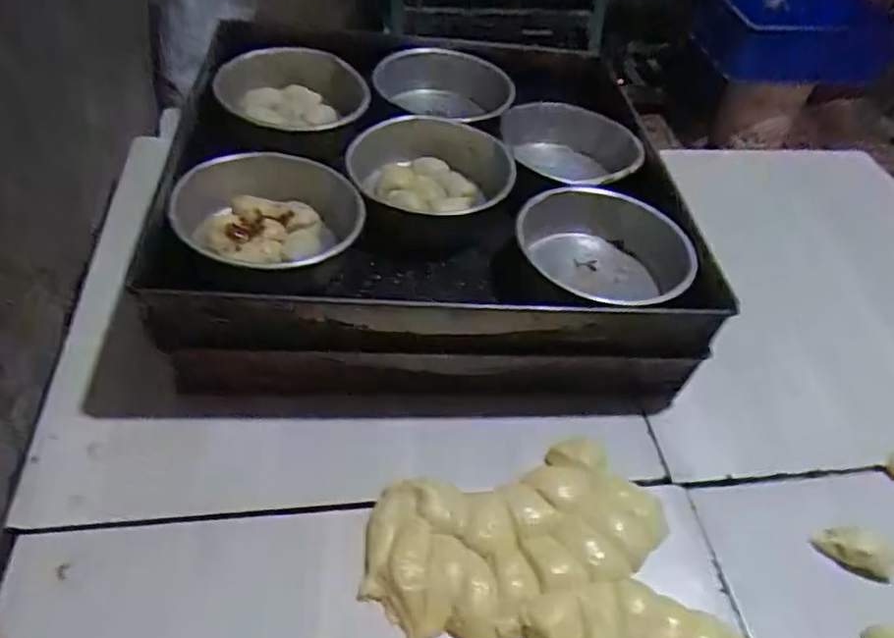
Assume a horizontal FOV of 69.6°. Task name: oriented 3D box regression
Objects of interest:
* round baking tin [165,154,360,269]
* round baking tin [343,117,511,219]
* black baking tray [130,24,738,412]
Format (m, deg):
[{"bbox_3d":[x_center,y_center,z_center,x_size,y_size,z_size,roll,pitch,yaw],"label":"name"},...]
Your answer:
[{"bbox_3d":[-0.150,-0.086,0.555,0.154,0.053,0.156,-7,48,-11],"label":"round baking tin"},{"bbox_3d":[-0.017,-0.136,0.636,0.161,0.060,0.149,8,47,3],"label":"round baking tin"},{"bbox_3d":[-0.023,-0.141,0.676,0.463,0.138,0.495,-1,44,-3],"label":"black baking tray"}]

